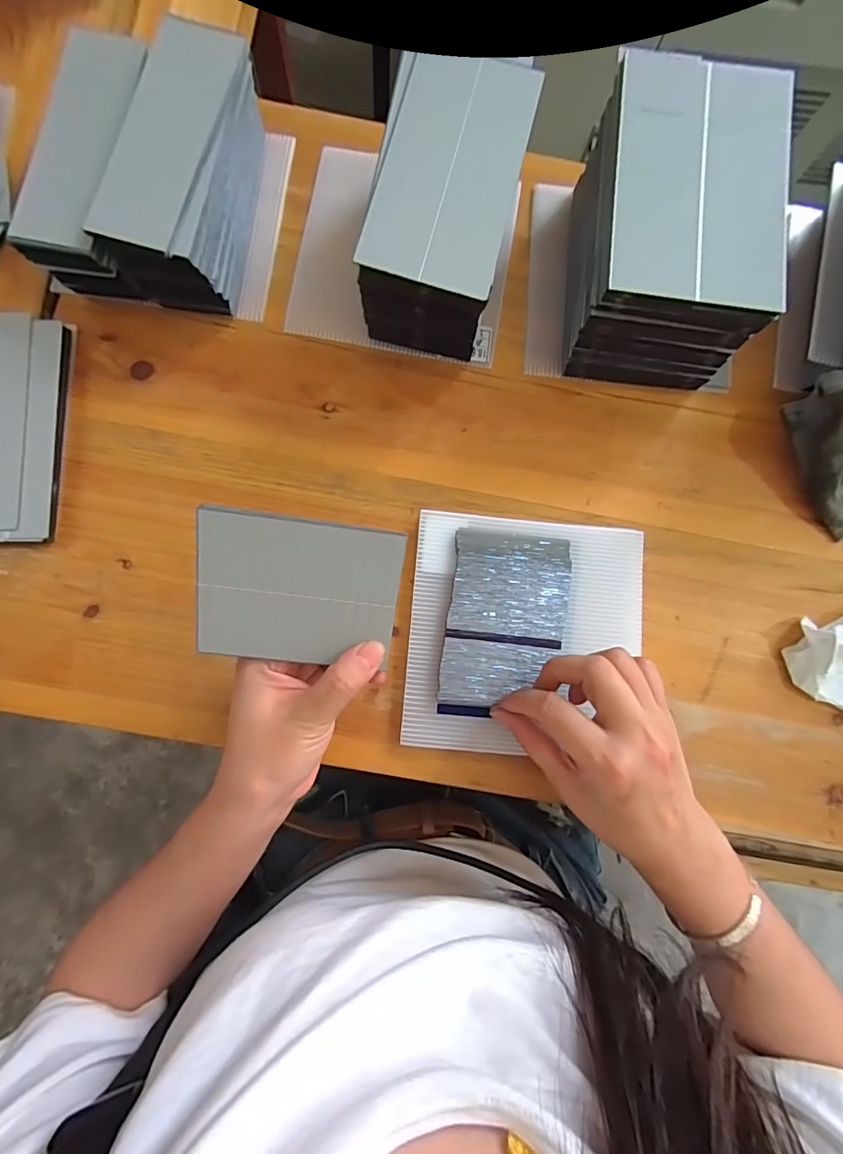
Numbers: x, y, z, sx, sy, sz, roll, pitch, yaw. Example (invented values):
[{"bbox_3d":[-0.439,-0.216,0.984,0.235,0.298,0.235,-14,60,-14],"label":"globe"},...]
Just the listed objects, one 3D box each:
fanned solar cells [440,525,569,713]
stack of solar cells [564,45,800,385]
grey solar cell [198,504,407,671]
[{"bbox_3d":[0.057,0.031,0.326,0.079,0.007,0.125,8,83,-2],"label":"fanned solar cells"},{"bbox_3d":[0.164,-0.233,0.331,0.105,0.093,0.163,6,83,-3],"label":"stack of solar cells"},{"bbox_3d":[-0.063,0.008,0.251,0.100,0.004,0.077,7,108,-7],"label":"grey solar cell"}]

